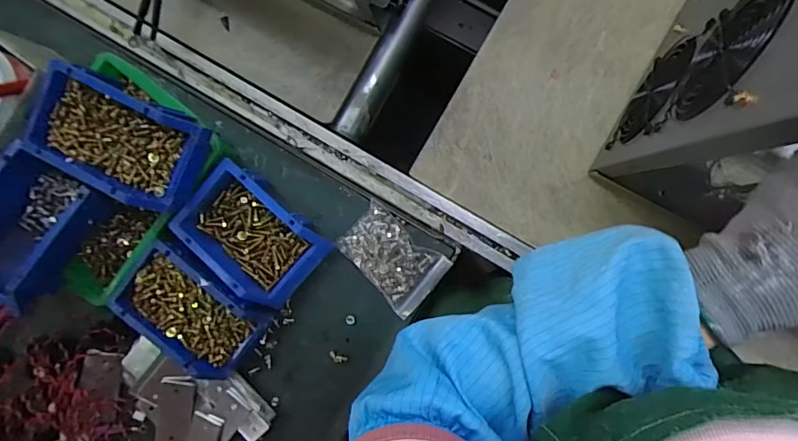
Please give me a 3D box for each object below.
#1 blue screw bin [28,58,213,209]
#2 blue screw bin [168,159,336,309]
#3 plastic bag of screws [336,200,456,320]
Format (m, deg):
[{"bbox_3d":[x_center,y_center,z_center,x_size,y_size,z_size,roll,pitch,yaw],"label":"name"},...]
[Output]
[{"bbox_3d":[-0.308,-0.090,0.503,0.177,0.063,0.106,24,94,6],"label":"blue screw bin"},{"bbox_3d":[-0.169,0.015,0.566,0.156,0.082,0.111,43,96,4],"label":"blue screw bin"},{"bbox_3d":[-0.010,0.047,0.570,0.122,0.019,0.086,40,93,-5],"label":"plastic bag of screws"}]

